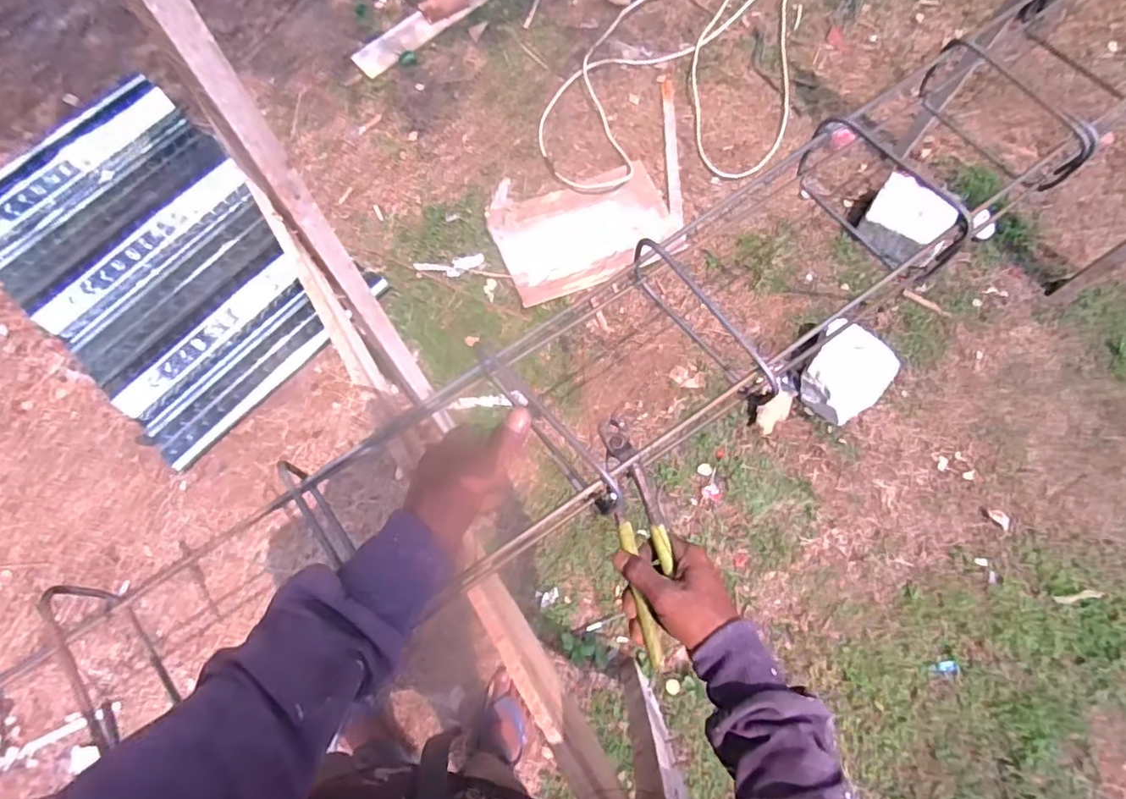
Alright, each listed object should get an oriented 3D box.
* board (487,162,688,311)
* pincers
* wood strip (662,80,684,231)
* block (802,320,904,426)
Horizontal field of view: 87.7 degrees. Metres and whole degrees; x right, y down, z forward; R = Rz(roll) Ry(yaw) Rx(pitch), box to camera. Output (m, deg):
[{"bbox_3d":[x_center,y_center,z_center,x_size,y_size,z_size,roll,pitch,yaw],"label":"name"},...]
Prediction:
[{"bbox_3d":[0.060,-0.461,1.599,0.464,0.031,0.314,-21,73,-8],"label":"board"},{"bbox_3d":[0.071,0.117,0.524,0.041,0.016,0.219,-7,68,-4],"label":"pincers"},{"bbox_3d":[0.313,-0.714,1.688,0.038,0.009,0.513,1,72,-1],"label":"wood strip"},{"bbox_3d":[0.693,-0.058,1.424,0.206,0.120,0.217,36,74,10],"label":"block"}]

